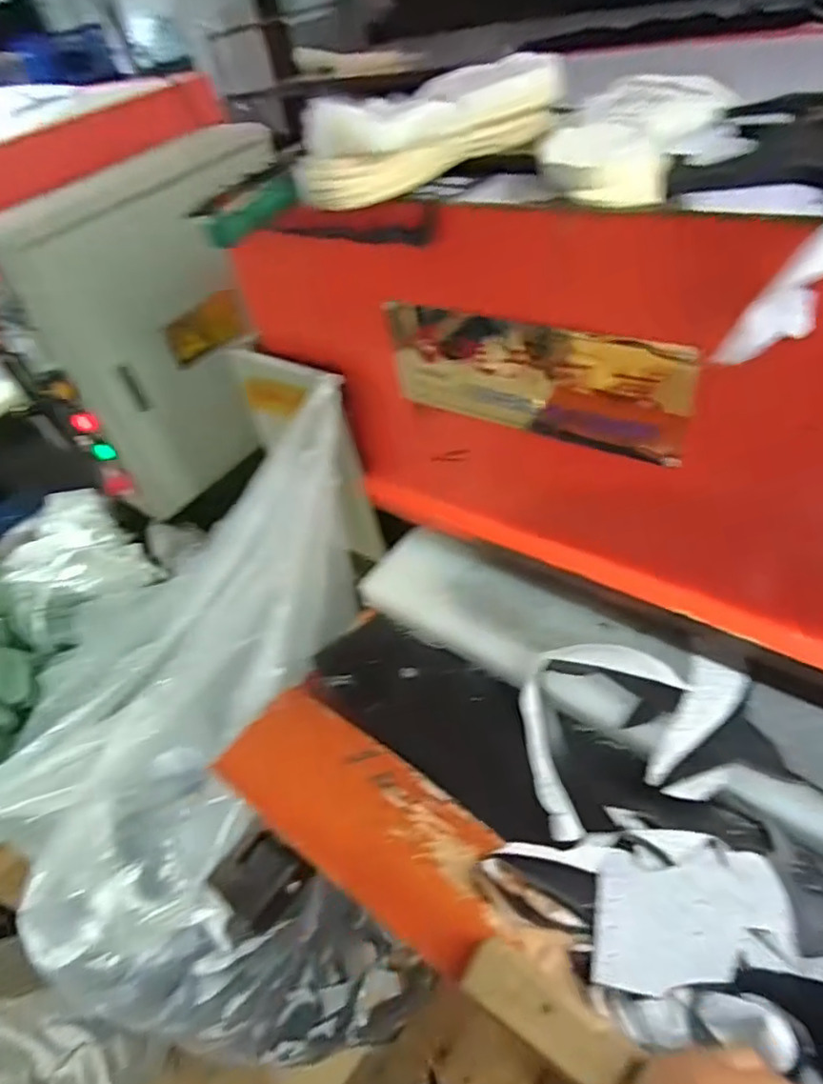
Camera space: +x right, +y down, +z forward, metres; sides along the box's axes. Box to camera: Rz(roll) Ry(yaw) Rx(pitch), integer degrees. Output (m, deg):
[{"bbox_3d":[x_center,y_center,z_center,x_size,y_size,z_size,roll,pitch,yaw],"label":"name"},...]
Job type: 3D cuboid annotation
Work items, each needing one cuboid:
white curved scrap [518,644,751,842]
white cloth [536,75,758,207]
[{"bbox_3d":[0.180,0.161,0.562,0.221,0.059,0.146,-29,48,-21],"label":"white curved scrap"},{"bbox_3d":[0.188,-0.319,0.470,0.132,0.035,0.247,13,47,20],"label":"white cloth"}]

